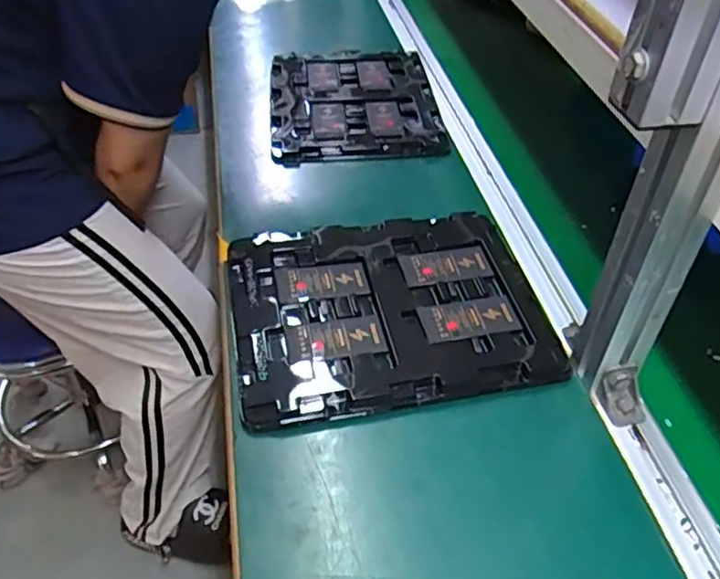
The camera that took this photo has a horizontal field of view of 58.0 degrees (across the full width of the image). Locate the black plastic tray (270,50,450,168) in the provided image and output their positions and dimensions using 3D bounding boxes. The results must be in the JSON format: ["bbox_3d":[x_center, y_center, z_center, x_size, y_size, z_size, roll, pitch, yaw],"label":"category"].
[{"bbox_3d":[-0.012,-0.269,0.897,0.218,0.028,0.290,-3,45,-6],"label":"black plastic tray"}]

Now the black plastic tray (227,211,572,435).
[{"bbox_3d":[0.023,0.012,0.608,0.276,0.023,0.224,-6,45,-9],"label":"black plastic tray"}]

